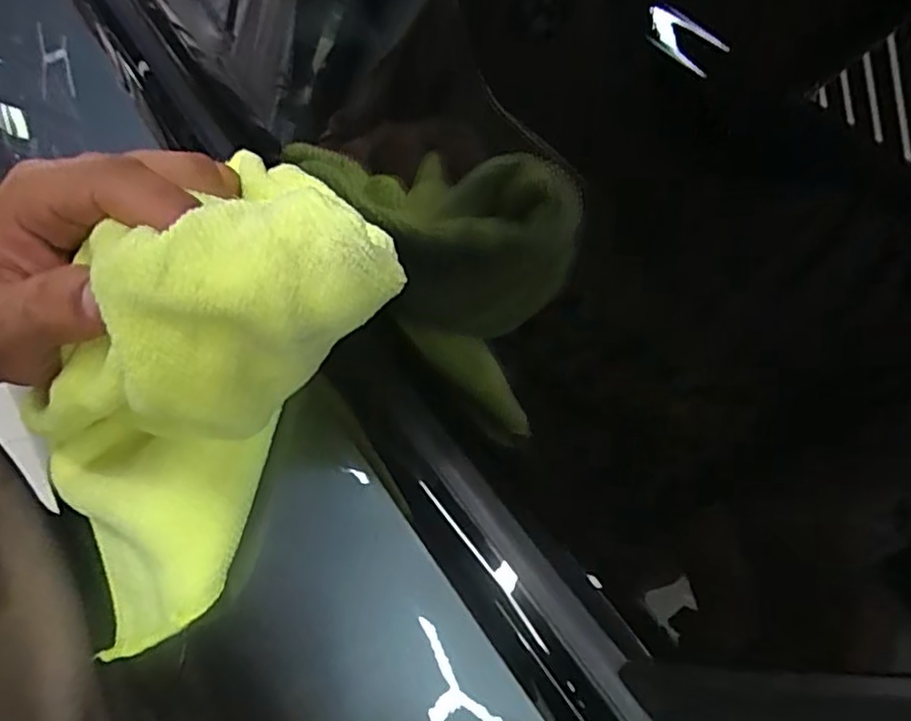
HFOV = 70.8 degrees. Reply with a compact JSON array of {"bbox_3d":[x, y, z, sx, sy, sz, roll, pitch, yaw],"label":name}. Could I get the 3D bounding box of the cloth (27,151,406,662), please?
[{"bbox_3d":[-0.098,0.029,0.218,0.072,0.232,0.074,13,48,-28],"label":"cloth"}]

